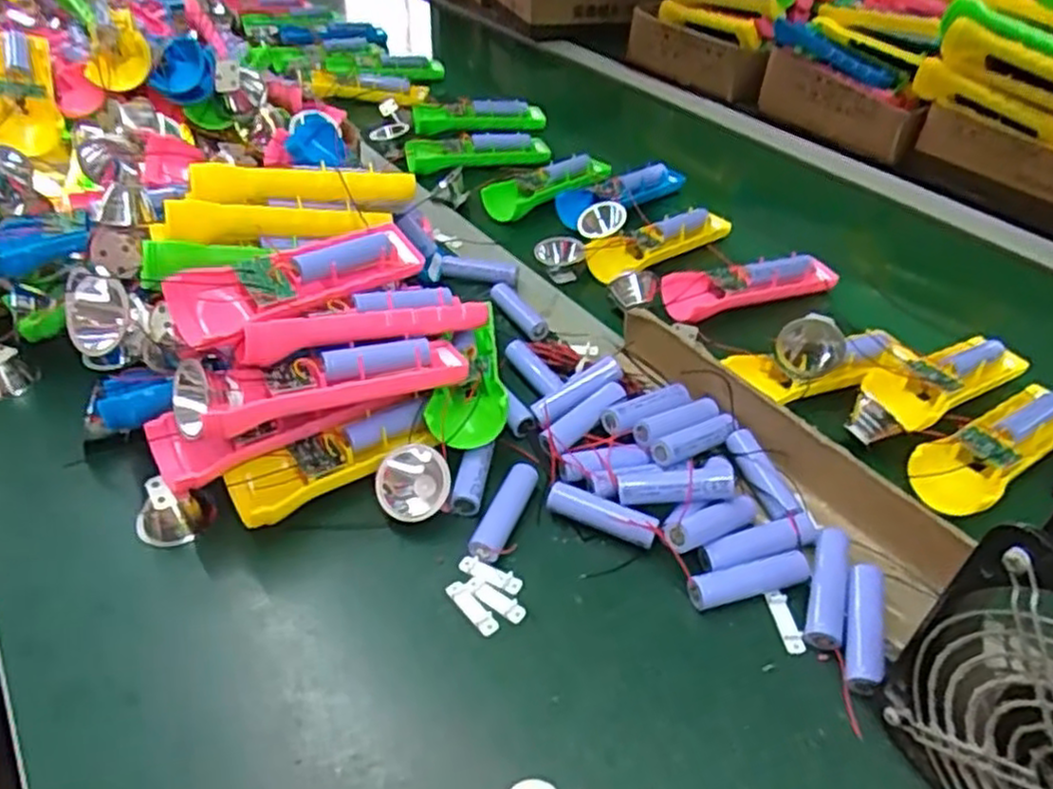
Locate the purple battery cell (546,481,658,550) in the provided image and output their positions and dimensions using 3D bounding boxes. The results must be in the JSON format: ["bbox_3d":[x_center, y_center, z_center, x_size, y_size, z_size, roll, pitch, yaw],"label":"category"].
[{"bbox_3d":[0.044,0.072,0.435,0.066,0.021,0.018,17,45,17],"label":"purple battery cell"}]

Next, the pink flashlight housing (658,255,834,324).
[{"bbox_3d":[0.183,-0.093,0.622,0.155,0.029,0.042,-17,45,-18],"label":"pink flashlight housing"}]

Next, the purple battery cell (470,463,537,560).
[{"bbox_3d":[-0.013,0.069,0.445,0.017,0.013,0.071,15,45,16],"label":"purple battery cell"}]

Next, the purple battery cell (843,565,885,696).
[{"bbox_3d":[0.173,0.120,0.383,0.018,0.016,0.069,13,44,14],"label":"purple battery cell"}]

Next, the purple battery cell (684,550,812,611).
[{"bbox_3d":[0.121,0.102,0.405,0.068,0.015,0.016,-11,44,-11],"label":"purple battery cell"}]

